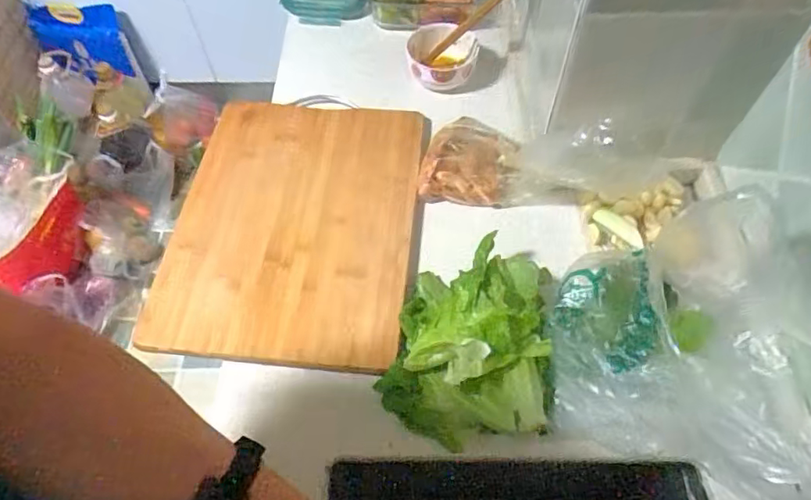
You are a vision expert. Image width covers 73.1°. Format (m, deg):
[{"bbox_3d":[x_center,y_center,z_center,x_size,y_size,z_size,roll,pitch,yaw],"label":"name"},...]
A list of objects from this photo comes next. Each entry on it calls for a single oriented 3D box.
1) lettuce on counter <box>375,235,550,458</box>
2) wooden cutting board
[{"bbox_3d":[0.074,0.092,0.583,0.161,0.065,0.205,12,59,9],"label":"lettuce on counter"},{"bbox_3d":[-0.137,-0.043,0.698,0.290,0.021,0.384,5,58,4],"label":"wooden cutting board"}]

